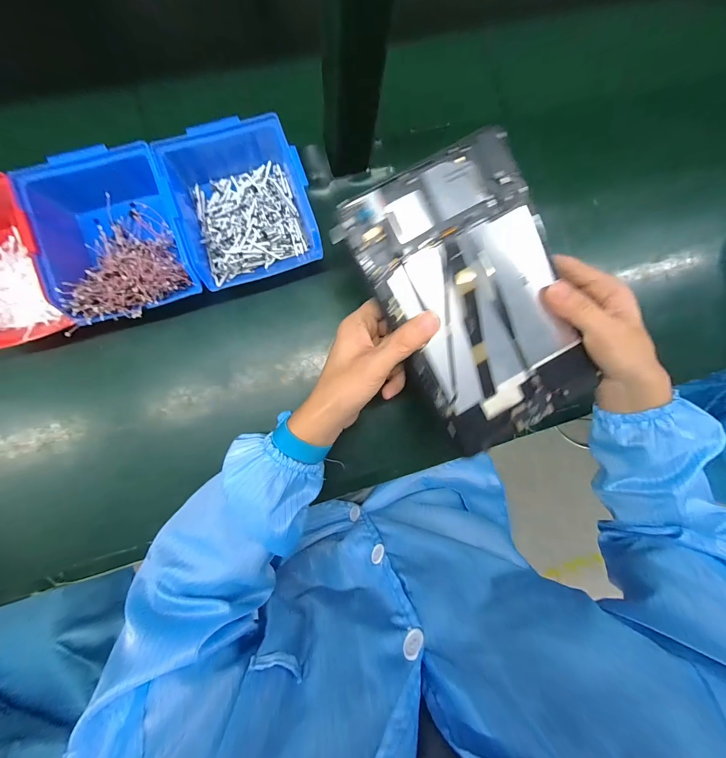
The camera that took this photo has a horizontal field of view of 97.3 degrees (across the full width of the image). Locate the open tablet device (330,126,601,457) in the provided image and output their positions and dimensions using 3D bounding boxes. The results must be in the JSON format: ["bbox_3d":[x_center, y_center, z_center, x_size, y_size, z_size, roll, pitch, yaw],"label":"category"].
[{"bbox_3d":[0.100,-0.065,0.272,0.154,0.009,0.237,-31,100,-3],"label":"open tablet device"}]

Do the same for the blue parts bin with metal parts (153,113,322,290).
[{"bbox_3d":[-0.124,-0.182,0.331,0.125,0.074,0.157,-19,89,-6],"label":"blue parts bin with metal parts"}]

